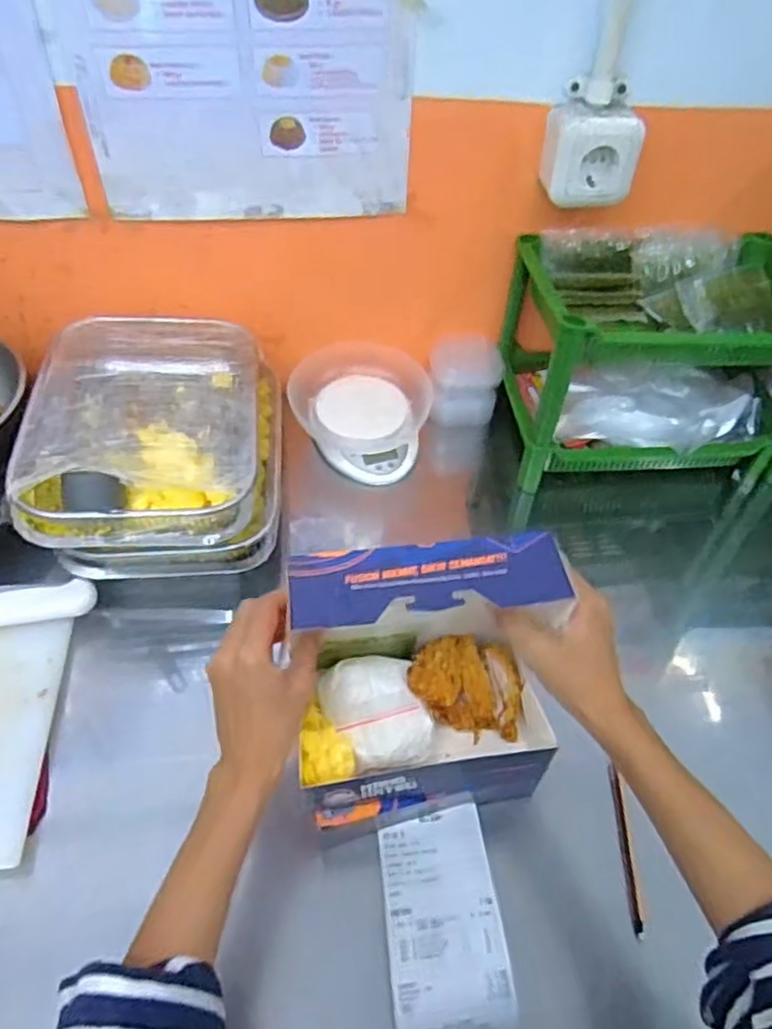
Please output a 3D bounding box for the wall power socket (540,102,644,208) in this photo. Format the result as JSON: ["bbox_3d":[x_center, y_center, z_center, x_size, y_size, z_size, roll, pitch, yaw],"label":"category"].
[{"bbox_3d":[0.192,-0.340,0.657,0.090,0.078,0.042,0,49,-4],"label":"wall power socket"}]

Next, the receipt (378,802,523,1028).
[{"bbox_3d":[0.040,0.278,0.485,0.078,0.027,0.143,-2,49,-6],"label":"receipt"}]

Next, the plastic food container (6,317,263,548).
[{"bbox_3d":[-0.228,-0.080,0.688,0.209,0.089,0.268,-4,49,-7],"label":"plastic food container"}]

